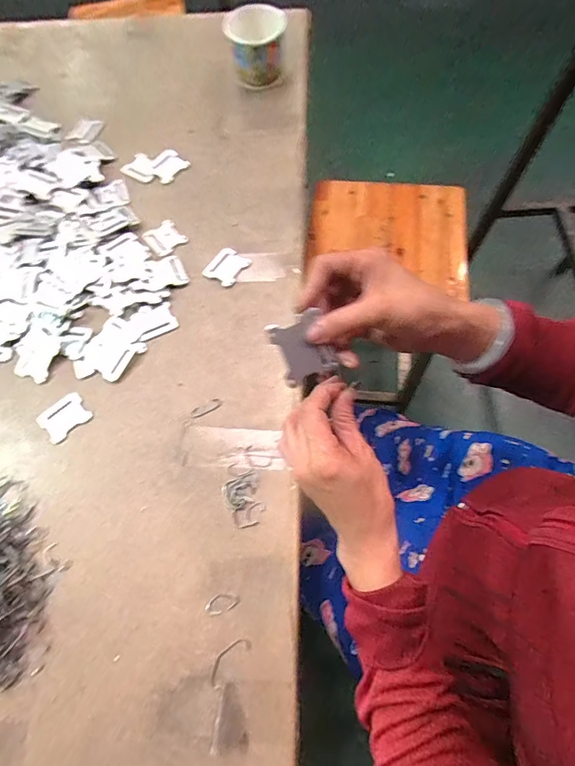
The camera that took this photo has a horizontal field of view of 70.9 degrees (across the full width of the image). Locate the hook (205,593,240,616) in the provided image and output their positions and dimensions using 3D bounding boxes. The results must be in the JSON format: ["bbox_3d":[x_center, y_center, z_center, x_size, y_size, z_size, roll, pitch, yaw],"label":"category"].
[{"bbox_3d":[-0.066,0.225,0.410,0.034,0.004,0.018,-15,70,-3],"label":"hook"}]

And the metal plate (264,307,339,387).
[{"bbox_3d":[0.012,-0.027,0.307,0.041,0.005,0.049,-24,106,-8],"label":"metal plate"}]

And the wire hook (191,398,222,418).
[{"bbox_3d":[-0.098,0.030,0.483,0.039,0.004,0.013,-28,71,-7],"label":"wire hook"}]

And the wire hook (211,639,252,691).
[{"bbox_3d":[-0.058,0.271,0.393,0.019,0.004,0.050,38,76,15],"label":"wire hook"}]

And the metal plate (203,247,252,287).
[{"bbox_3d":[-0.082,-0.158,0.549,0.043,0.009,0.053,32,74,13],"label":"metal plate"}]

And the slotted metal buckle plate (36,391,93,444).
[{"bbox_3d":[-0.265,0.040,0.479,0.053,0.004,0.044,-41,73,-12],"label":"slotted metal buckle plate"}]

